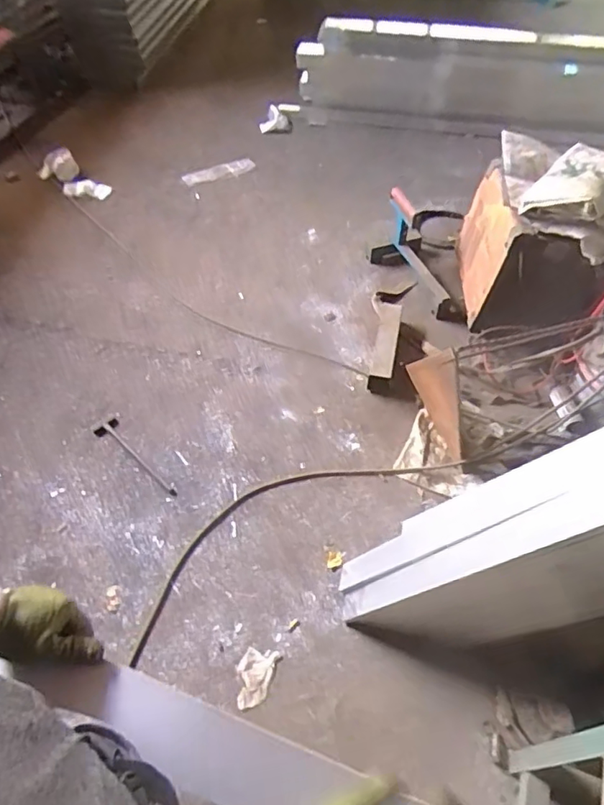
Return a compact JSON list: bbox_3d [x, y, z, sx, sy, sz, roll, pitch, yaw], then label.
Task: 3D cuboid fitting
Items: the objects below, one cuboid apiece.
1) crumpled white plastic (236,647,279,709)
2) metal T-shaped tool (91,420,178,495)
[{"bbox_3d":[-0.127,0.711,1.419,0.090,0.017,0.143,14,54,10],"label":"crumpled white plastic"},{"bbox_3d":[-0.546,0.180,1.841,0.404,0.028,0.077,35,60,23],"label":"metal T-shaped tool"}]

